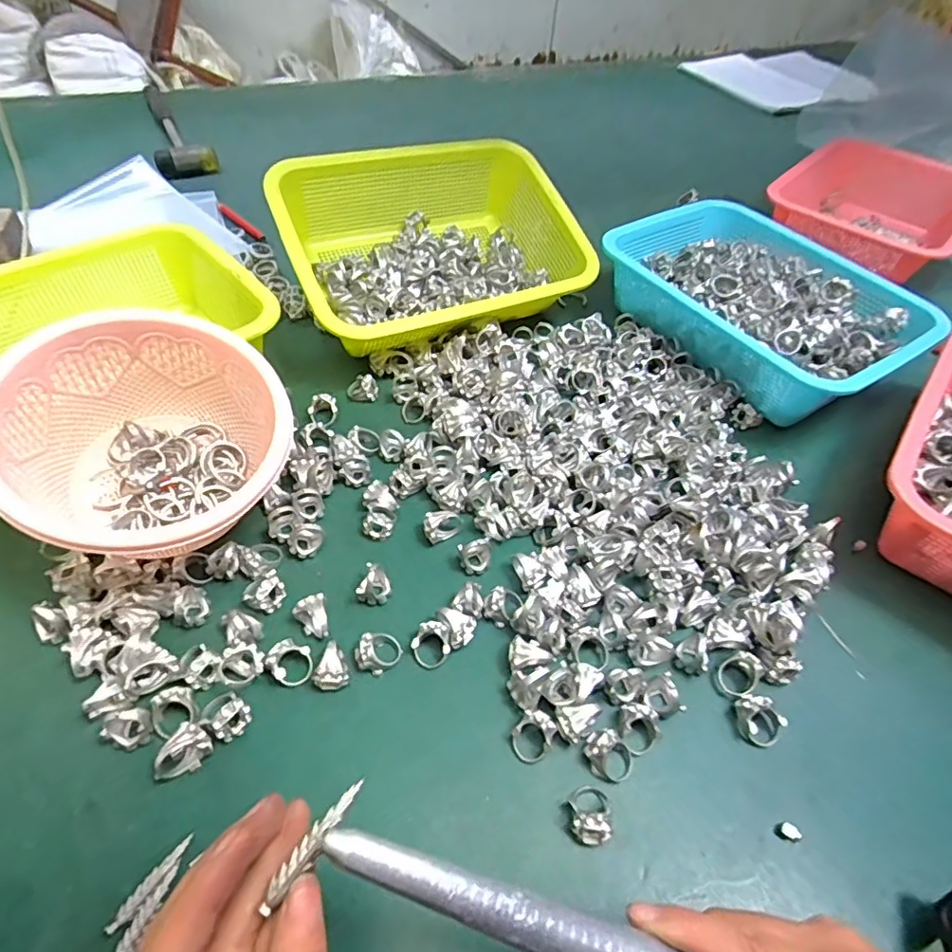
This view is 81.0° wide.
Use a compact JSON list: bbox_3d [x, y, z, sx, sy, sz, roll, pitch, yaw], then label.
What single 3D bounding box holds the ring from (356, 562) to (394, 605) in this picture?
[{"bbox_3d":[-0.066,0.067,0.353,0.021,0.024,0.021,2,51,-3],"label":"ring"}]

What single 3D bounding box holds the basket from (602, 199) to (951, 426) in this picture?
[{"bbox_3d":[0.264,-0.159,0.517,0.185,0.064,0.264,-24,57,-22],"label":"basket"}]

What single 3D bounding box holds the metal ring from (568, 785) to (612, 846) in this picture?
[{"bbox_3d":[0.058,0.169,0.280,0.021,0.018,0.027,5,51,-1],"label":"metal ring"}]

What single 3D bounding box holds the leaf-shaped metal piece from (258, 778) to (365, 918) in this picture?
[{"bbox_3d":[-0.049,0.113,0.174,0.006,0.004,0.039,29,58,22],"label":"leaf-shaped metal piece"}]

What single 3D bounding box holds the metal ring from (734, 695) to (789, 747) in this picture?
[{"bbox_3d":[0.160,0.137,0.314,0.021,0.018,0.027,-22,57,-21],"label":"metal ring"}]

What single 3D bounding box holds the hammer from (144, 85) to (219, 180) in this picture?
[{"bbox_3d":[-0.417,-0.485,0.778,0.070,0.034,0.275,-18,55,-18],"label":"hammer"}]

